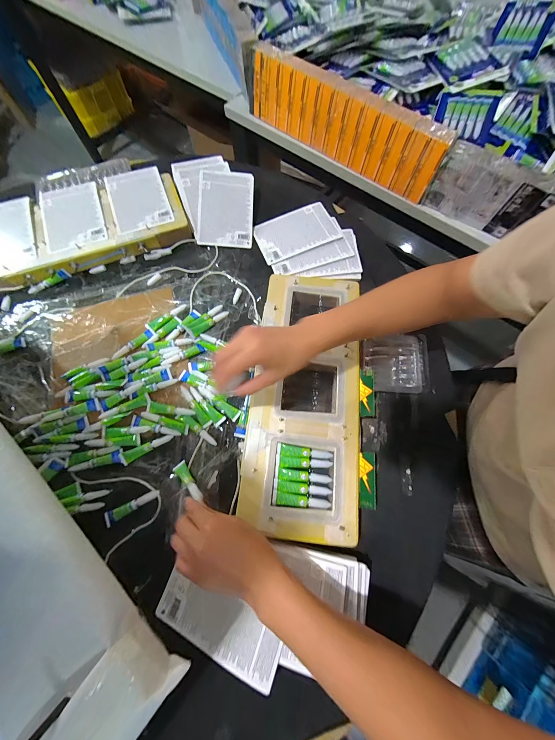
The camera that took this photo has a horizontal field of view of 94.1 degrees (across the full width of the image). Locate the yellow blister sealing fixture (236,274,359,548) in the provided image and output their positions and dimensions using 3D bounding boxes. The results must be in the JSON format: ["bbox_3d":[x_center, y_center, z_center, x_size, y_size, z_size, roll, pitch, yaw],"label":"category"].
[{"bbox_3d":[0.046,0.031,0.428,0.167,0.034,0.422,6,71,2],"label":"yellow blister sealing fixture"}]

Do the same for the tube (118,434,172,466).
[{"bbox_3d":[-0.207,0.125,0.412,0.081,0.011,0.018,-22,72,-8],"label":"tube"}]

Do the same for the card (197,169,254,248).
[{"bbox_3d":[-0.112,-0.351,0.561,0.116,0.009,0.170,2,85,-5],"label":"card"}]

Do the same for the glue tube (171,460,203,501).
[{"bbox_3d":[-0.130,0.163,0.380,0.083,0.009,0.018,25,69,45],"label":"glue tube"}]

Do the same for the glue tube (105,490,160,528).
[{"bbox_3d":[-0.216,0.202,0.382,0.080,0.007,0.019,-27,73,-9],"label":"glue tube"}]

